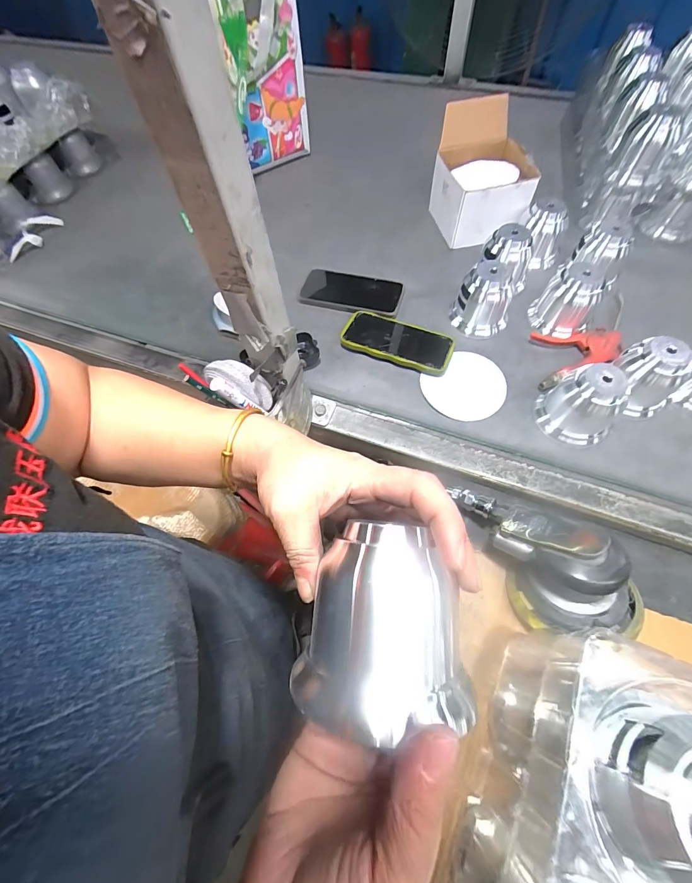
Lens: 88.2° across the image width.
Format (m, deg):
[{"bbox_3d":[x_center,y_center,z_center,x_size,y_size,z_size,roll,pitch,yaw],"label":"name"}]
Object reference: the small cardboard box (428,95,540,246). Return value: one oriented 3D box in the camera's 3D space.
[{"bbox_3d":[0.235,-0.455,0.630,0.153,0.157,0.187,-4,62,-1],"label":"small cardboard box"}]

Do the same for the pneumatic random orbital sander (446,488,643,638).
[{"bbox_3d":[0.183,0.106,0.354,0.080,0.092,0.171,-38,68,-17],"label":"pneumatic random orbital sander"}]

